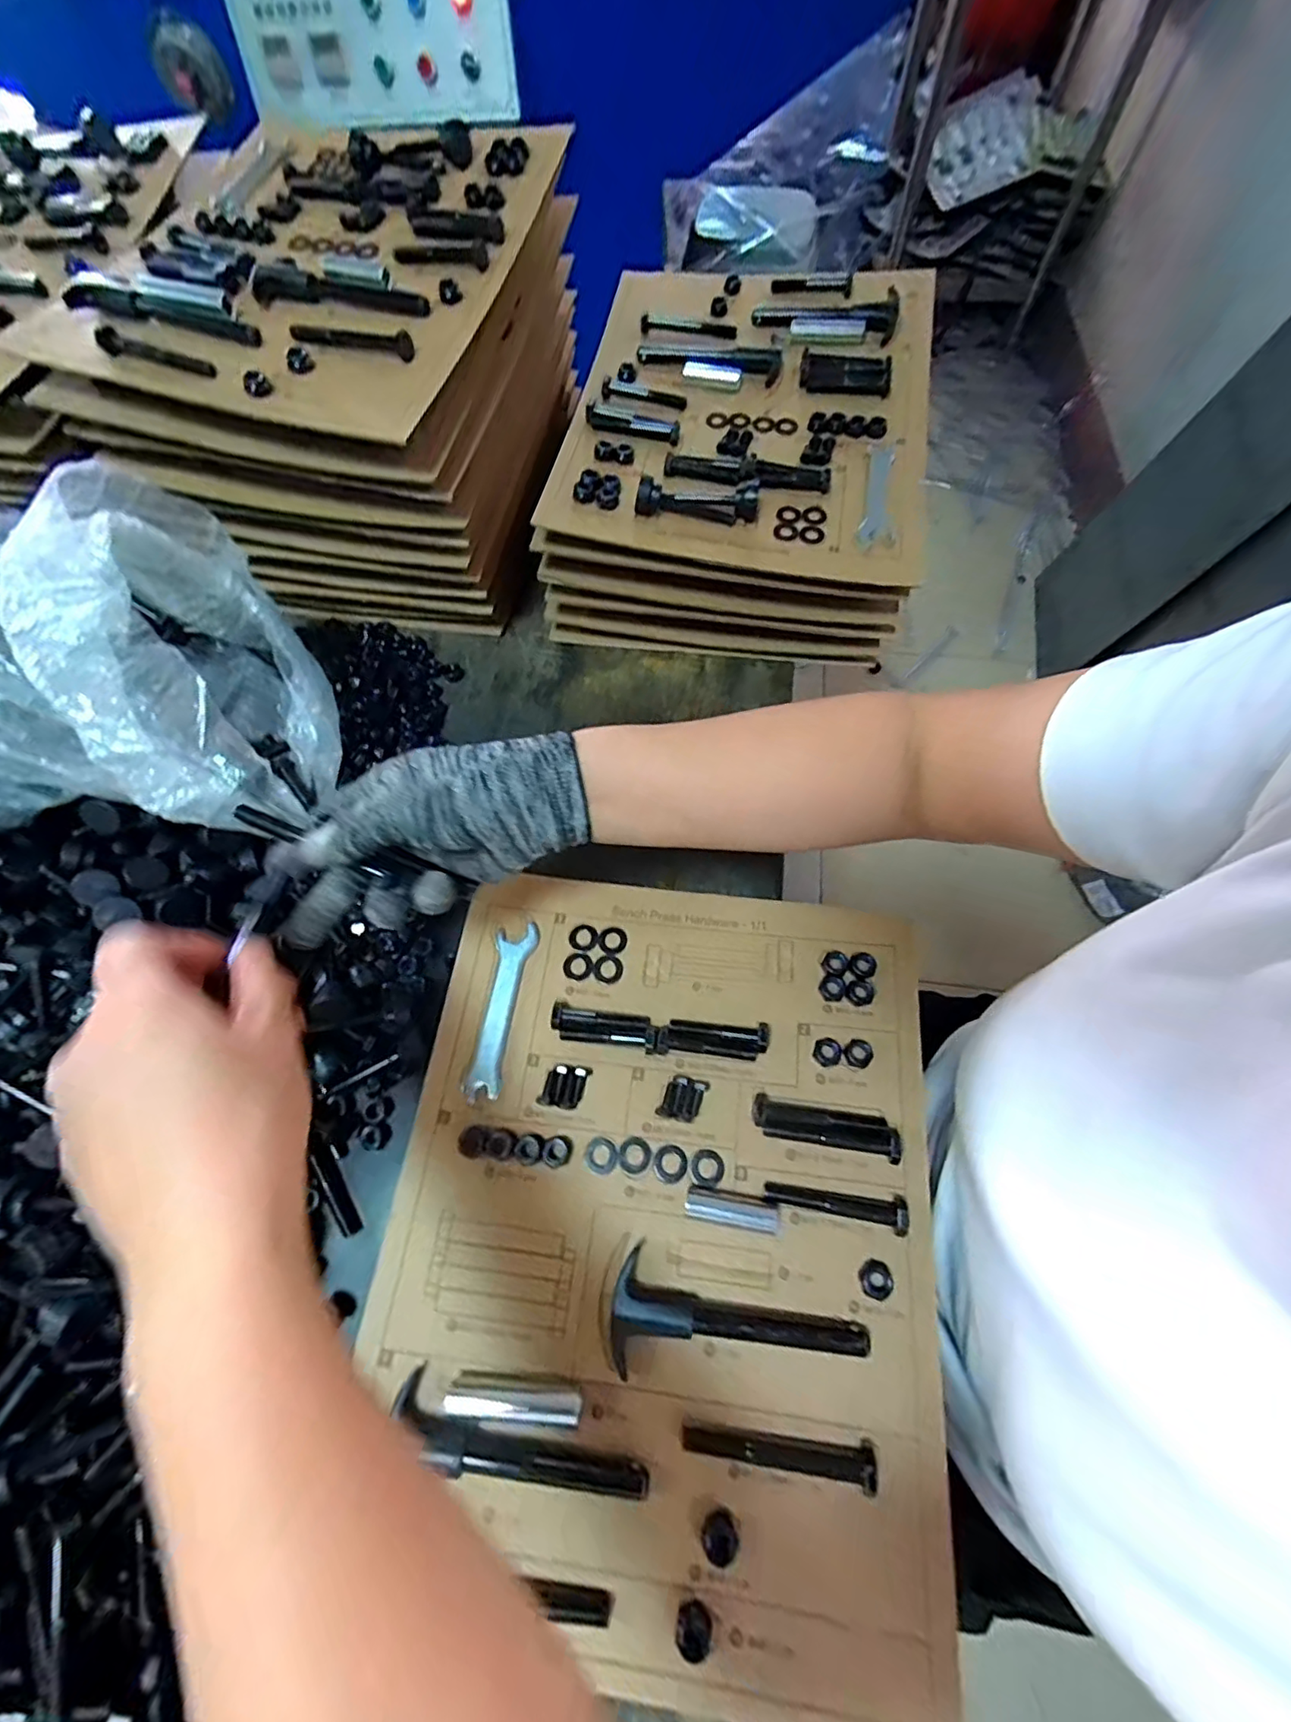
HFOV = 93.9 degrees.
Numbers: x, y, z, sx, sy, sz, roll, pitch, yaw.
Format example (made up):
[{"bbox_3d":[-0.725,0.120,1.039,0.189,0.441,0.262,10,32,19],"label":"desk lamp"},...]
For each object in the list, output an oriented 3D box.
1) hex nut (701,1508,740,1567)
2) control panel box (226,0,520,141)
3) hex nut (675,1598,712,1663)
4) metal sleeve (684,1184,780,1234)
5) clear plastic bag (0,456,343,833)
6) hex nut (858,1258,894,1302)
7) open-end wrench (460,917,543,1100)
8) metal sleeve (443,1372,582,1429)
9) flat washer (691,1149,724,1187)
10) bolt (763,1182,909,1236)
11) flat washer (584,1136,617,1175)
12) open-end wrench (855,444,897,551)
[{"bbox_3d":[0.035,0.317,0.283,0.017,0.012,0.016,-12,65,-2],"label":"hex nut"},{"bbox_3d":[-0.428,-1.270,0.941,0.445,0.180,0.065,10,66,7],"label":"control panel box"},{"bbox_3d":[0.022,0.346,0.271,0.016,0.006,0.017,13,66,9],"label":"hex nut"},{"bbox_3d":[0.047,0.193,0.335,0.049,0.017,0.015,8,66,7],"label":"metal sleeve"},{"bbox_3d":[-0.431,-0.117,0.417,0.362,0.160,0.221,-11,66,-3],"label":"clear plastic bag"},{"bbox_3d":[0.123,0.222,0.320,0.016,0.005,0.017,20,68,12],"label":"hex nut"},{"bbox_3d":[-0.094,0.095,0.392,0.027,0.005,0.112,9,66,7],"label":"open-end wrench"},{"bbox_3d":[-0.066,0.272,0.305,0.066,0.015,0.015,6,66,6],"label":"metal sleeve"},{"bbox_3d":[0.036,0.178,0.351,0.019,0.004,0.019,-1,65,2],"label":"flat washer"},{"bbox_3d":[0.105,0.189,0.335,0.074,0.015,0.016,5,68,15],"label":"bolt"},{"bbox_3d":[-0.026,0.172,0.353,0.020,0.004,0.018,20,68,12],"label":"flat washer"},{"bbox_3d":[0.190,-0.302,0.490,0.027,0.009,0.125,8,66,7],"label":"open-end wrench"}]

